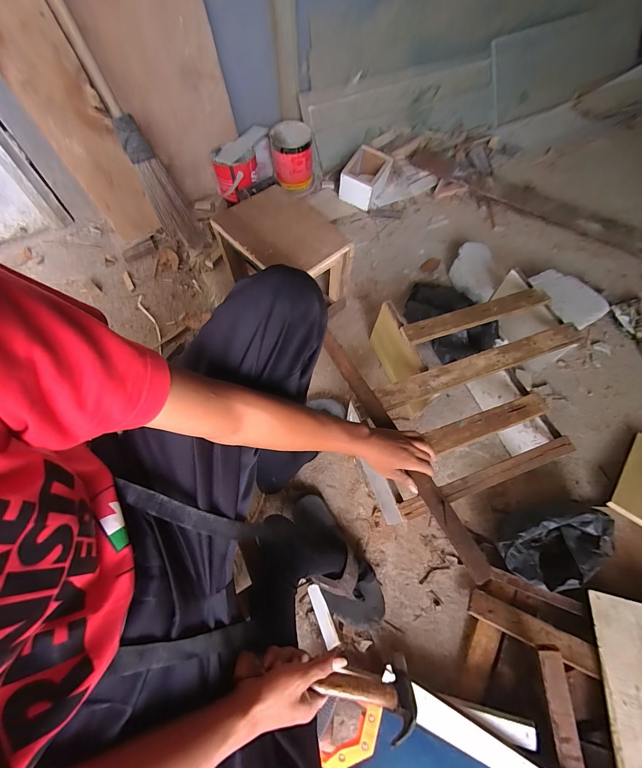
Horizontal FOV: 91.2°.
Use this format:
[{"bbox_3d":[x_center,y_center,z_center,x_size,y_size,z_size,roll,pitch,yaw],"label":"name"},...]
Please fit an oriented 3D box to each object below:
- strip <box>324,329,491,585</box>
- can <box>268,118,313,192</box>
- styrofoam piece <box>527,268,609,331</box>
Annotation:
[{"bbox_3d":[0.137,0.105,0.593,0.039,0.027,0.510,-25,67,-10],"label":"strip"},{"bbox_3d":[-0.107,-0.844,1.172,0.146,0.173,0.146,-7,63,-1],"label":"can"},{"bbox_3d":[0.712,-0.256,0.912,0.153,0.020,0.198,-25,66,-12],"label":"styrofoam piece"}]

